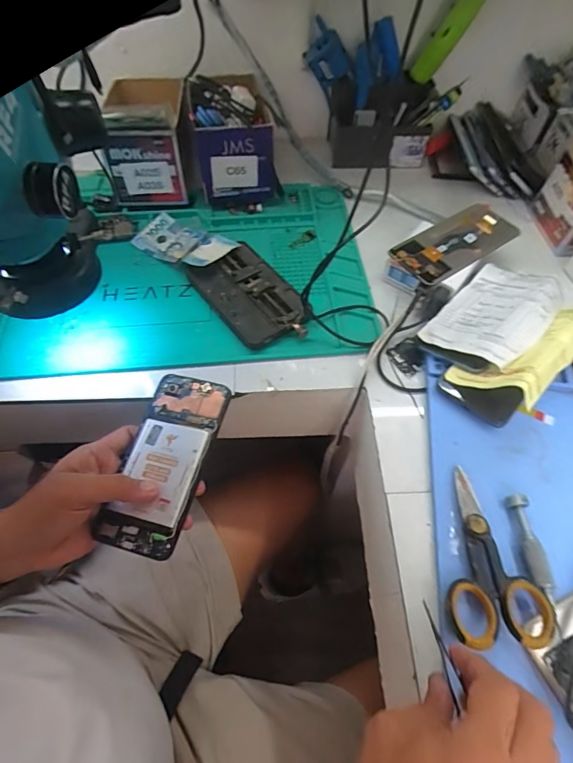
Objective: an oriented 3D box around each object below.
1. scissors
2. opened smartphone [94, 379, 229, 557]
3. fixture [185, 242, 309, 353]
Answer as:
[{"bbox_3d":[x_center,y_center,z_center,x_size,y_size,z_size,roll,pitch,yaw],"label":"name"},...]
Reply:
[{"bbox_3d":[0.163,0.137,0.341,0.069,0.023,0.135,3,58,1],"label":"scissors"},{"bbox_3d":[-0.108,0.068,0.377,0.071,0.009,0.163,11,61,5],"label":"opened smartphone"},{"bbox_3d":[-0.039,-0.101,0.487,0.090,0.028,0.149,-33,65,-20],"label":"fixture"}]

